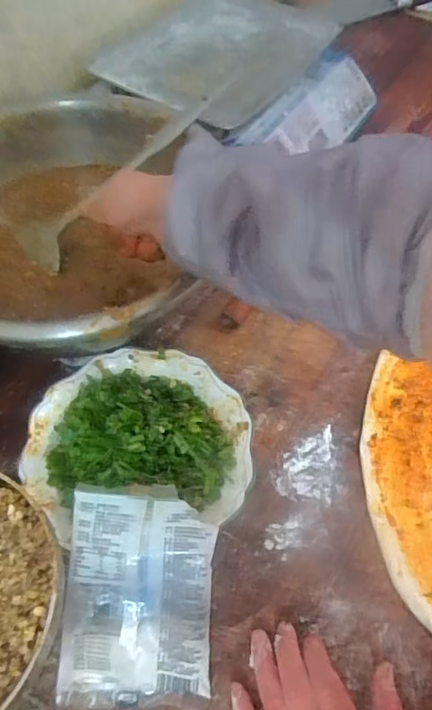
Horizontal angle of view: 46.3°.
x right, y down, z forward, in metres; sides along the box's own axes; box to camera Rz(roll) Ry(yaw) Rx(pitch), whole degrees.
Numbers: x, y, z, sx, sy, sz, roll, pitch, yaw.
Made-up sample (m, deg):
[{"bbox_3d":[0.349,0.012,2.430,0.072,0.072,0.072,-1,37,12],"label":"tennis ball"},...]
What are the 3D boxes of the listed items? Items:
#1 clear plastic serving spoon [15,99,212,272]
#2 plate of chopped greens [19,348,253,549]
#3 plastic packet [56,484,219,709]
[{"bbox_3d":[-0.103,-0.187,0.542,0.248,0.018,0.064,-42,66,-5],"label":"clear plastic serving spoon"},{"bbox_3d":[-0.069,0.074,0.459,0.197,0.072,0.175,-6,58,-5],"label":"plate of chopped greens"},{"bbox_3d":[-0.057,0.182,0.380,0.107,0.016,0.157,3,87,2],"label":"plastic packet"}]

